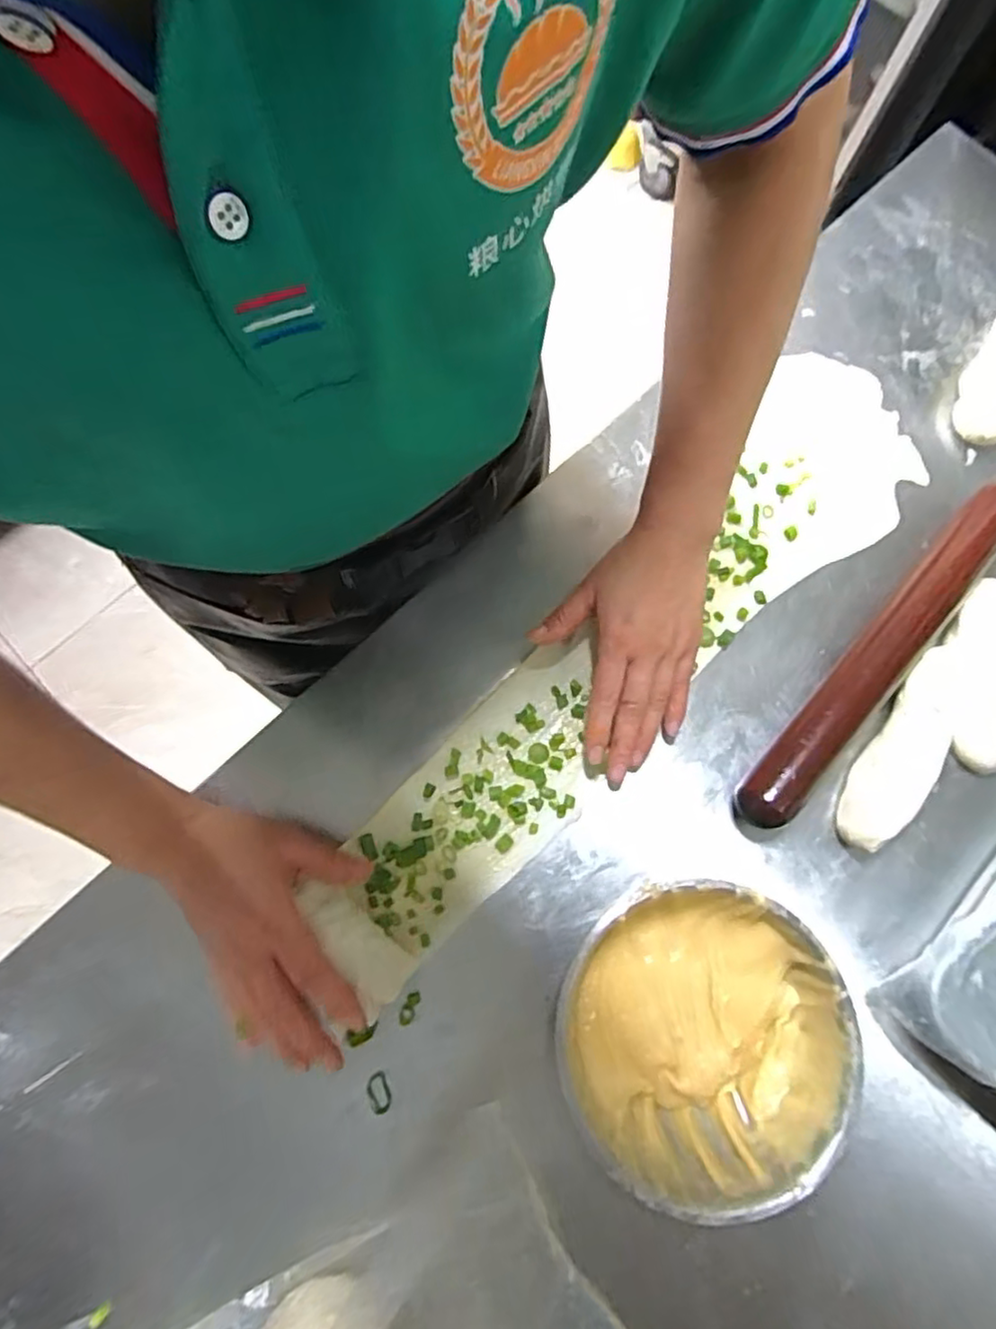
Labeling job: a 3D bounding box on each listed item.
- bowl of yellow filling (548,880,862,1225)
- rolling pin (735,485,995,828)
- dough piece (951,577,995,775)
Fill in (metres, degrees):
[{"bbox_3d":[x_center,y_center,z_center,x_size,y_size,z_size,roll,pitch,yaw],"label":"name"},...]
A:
[{"bbox_3d":[0.117,0.220,0.395,0.155,0.075,0.158,0,75,-1],"label":"bowl of yellow filling"},{"bbox_3d":[0.276,-0.014,0.469,0.032,0.043,0.315,42,78,9],"label":"rolling pin"},{"bbox_3d":[0.359,0.011,0.482,0.063,0.036,0.142,13,76,2],"label":"dough piece"}]

